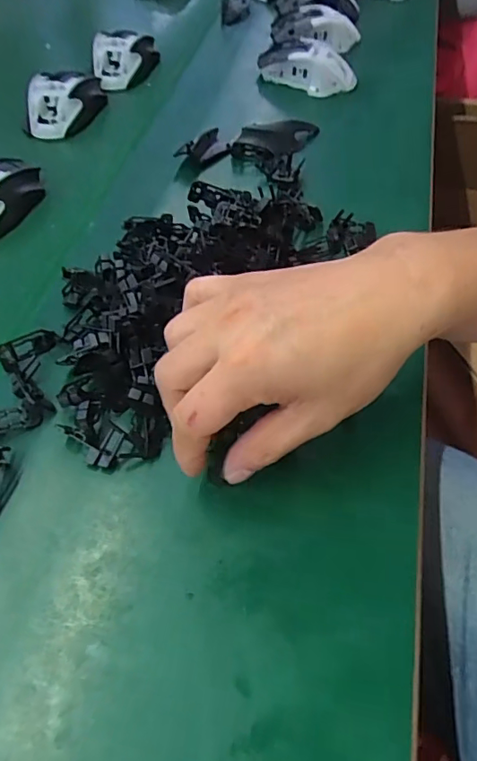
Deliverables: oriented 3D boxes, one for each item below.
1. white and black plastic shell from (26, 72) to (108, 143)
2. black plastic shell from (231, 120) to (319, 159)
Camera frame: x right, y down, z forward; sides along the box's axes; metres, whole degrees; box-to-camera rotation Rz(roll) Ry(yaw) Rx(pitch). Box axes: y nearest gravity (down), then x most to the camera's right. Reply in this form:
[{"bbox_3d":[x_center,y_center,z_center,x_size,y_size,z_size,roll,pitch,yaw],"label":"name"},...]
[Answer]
[{"bbox_3d":[-0.194,-0.305,0.567,0.061,0.054,0.098,13,55,7],"label":"white and black plastic shell"},{"bbox_3d":[0.040,-0.248,0.533,0.100,0.026,0.035,-17,56,-10],"label":"black plastic shell"}]

